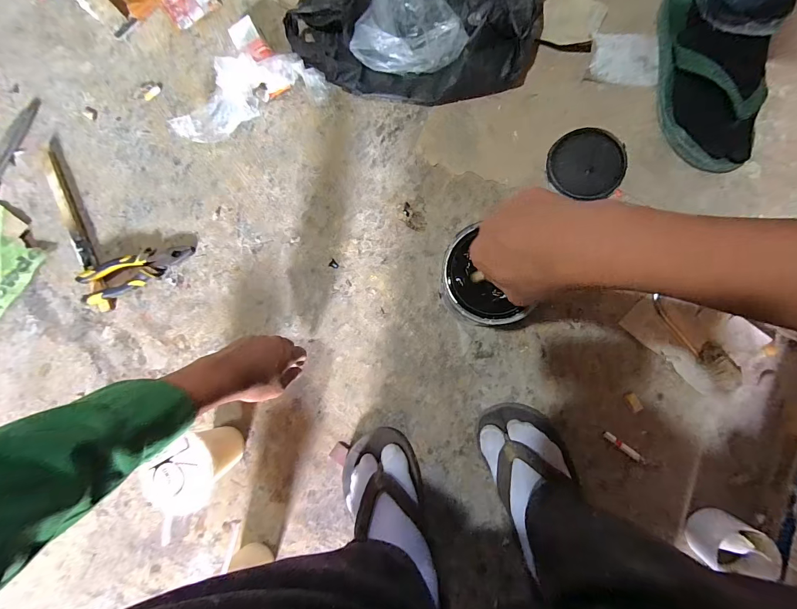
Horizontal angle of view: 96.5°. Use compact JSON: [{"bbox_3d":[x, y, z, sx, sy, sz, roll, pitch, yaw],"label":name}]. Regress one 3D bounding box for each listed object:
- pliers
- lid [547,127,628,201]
[{"bbox_3d":[-0.401,-0.055,0.544,0.172,0.026,0.050,-24,83,5],"label":"pliers"},{"bbox_3d":[0.259,-0.198,0.490,0.097,0.008,0.090,-1,86,7],"label":"lid"}]

